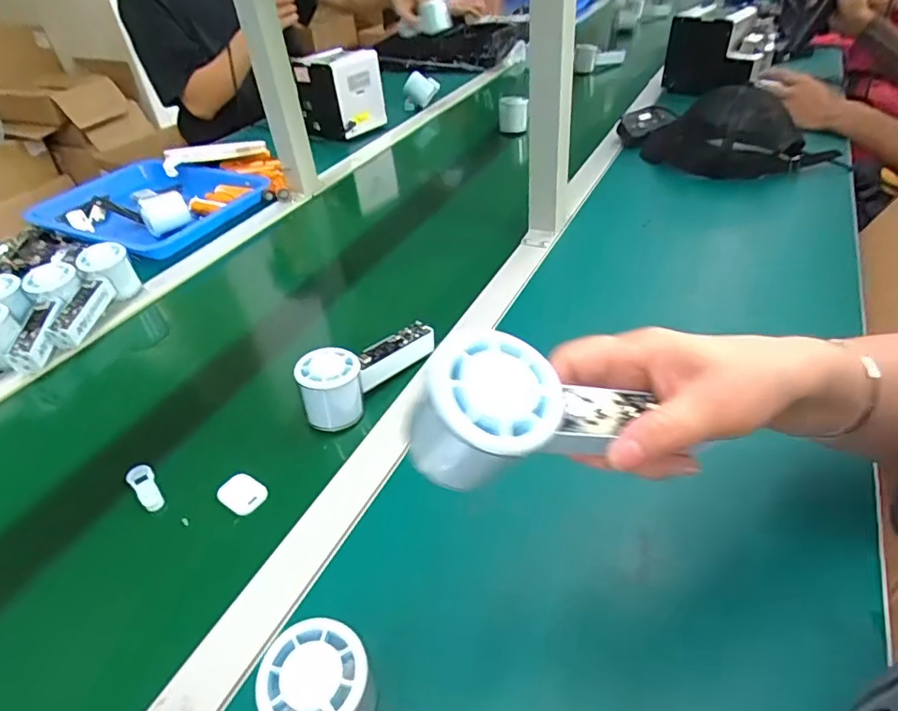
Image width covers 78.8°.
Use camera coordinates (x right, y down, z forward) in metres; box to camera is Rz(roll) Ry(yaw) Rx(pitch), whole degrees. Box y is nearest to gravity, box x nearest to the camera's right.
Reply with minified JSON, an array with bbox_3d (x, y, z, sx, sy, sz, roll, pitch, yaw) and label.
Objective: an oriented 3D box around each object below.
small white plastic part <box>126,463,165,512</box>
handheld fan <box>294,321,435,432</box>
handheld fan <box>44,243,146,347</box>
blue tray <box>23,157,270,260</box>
[{"bbox_3d":[-0.260,0.113,0.473,0.049,0.013,0.020,28,50,36],"label":"small white plastic part"},{"bbox_3d":[-0.079,0.007,0.536,0.047,0.061,0.149,24,48,33],"label":"handheld fan"},{"bbox_3d":[-0.444,-0.069,0.680,0.048,0.066,0.152,2,54,12],"label":"handheld fan"},{"bbox_3d":[-0.490,-0.253,0.905,0.322,0.056,0.253,14,42,21],"label":"blue tray"}]

